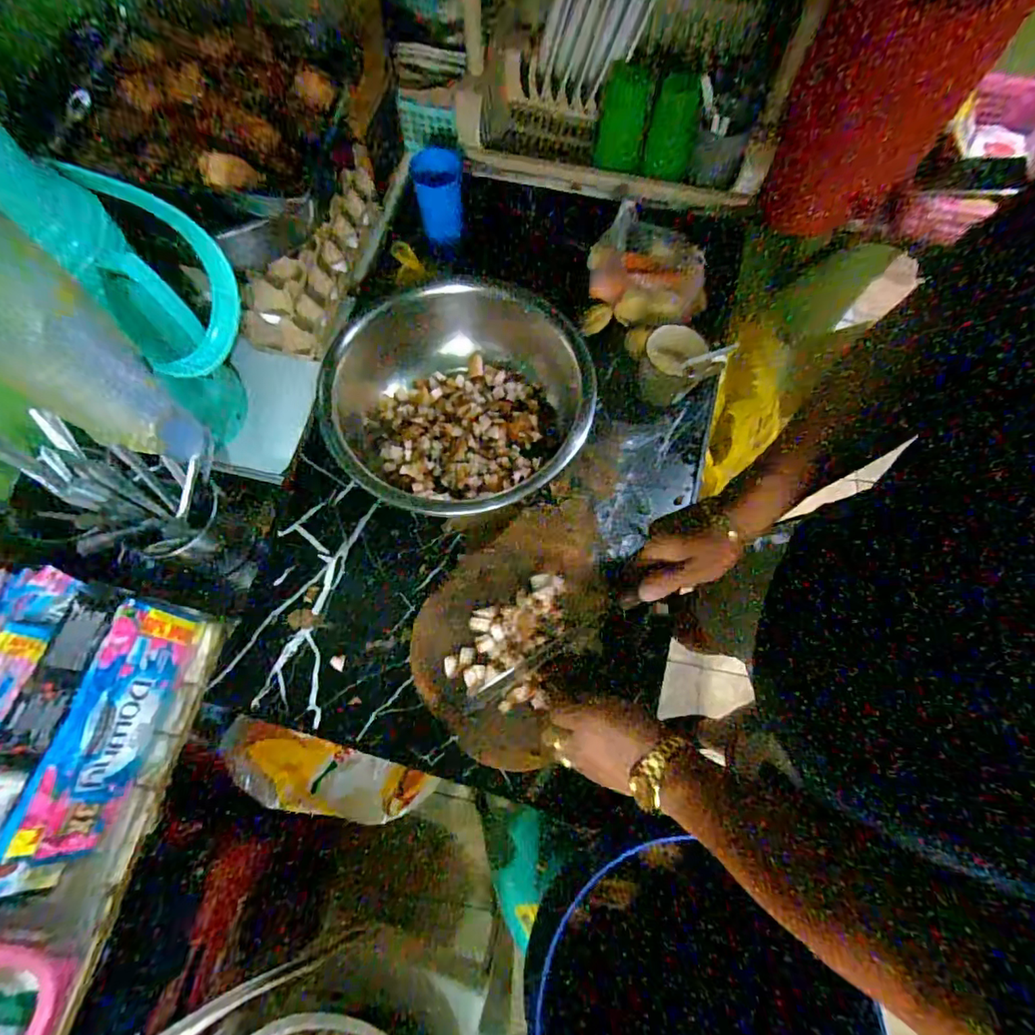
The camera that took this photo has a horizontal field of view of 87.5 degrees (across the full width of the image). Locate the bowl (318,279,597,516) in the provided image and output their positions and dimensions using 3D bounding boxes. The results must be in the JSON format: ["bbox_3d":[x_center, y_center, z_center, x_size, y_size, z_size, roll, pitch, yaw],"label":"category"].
[{"bbox_3d":[-0.100,-0.151,0.762,0.357,0.118,0.307,29,72,10],"label":"bowl"}]

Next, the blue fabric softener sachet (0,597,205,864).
[{"bbox_3d":[-0.406,0.209,0.548,0.031,0.094,0.239,0,65,28],"label":"blue fabric softener sachet"}]

